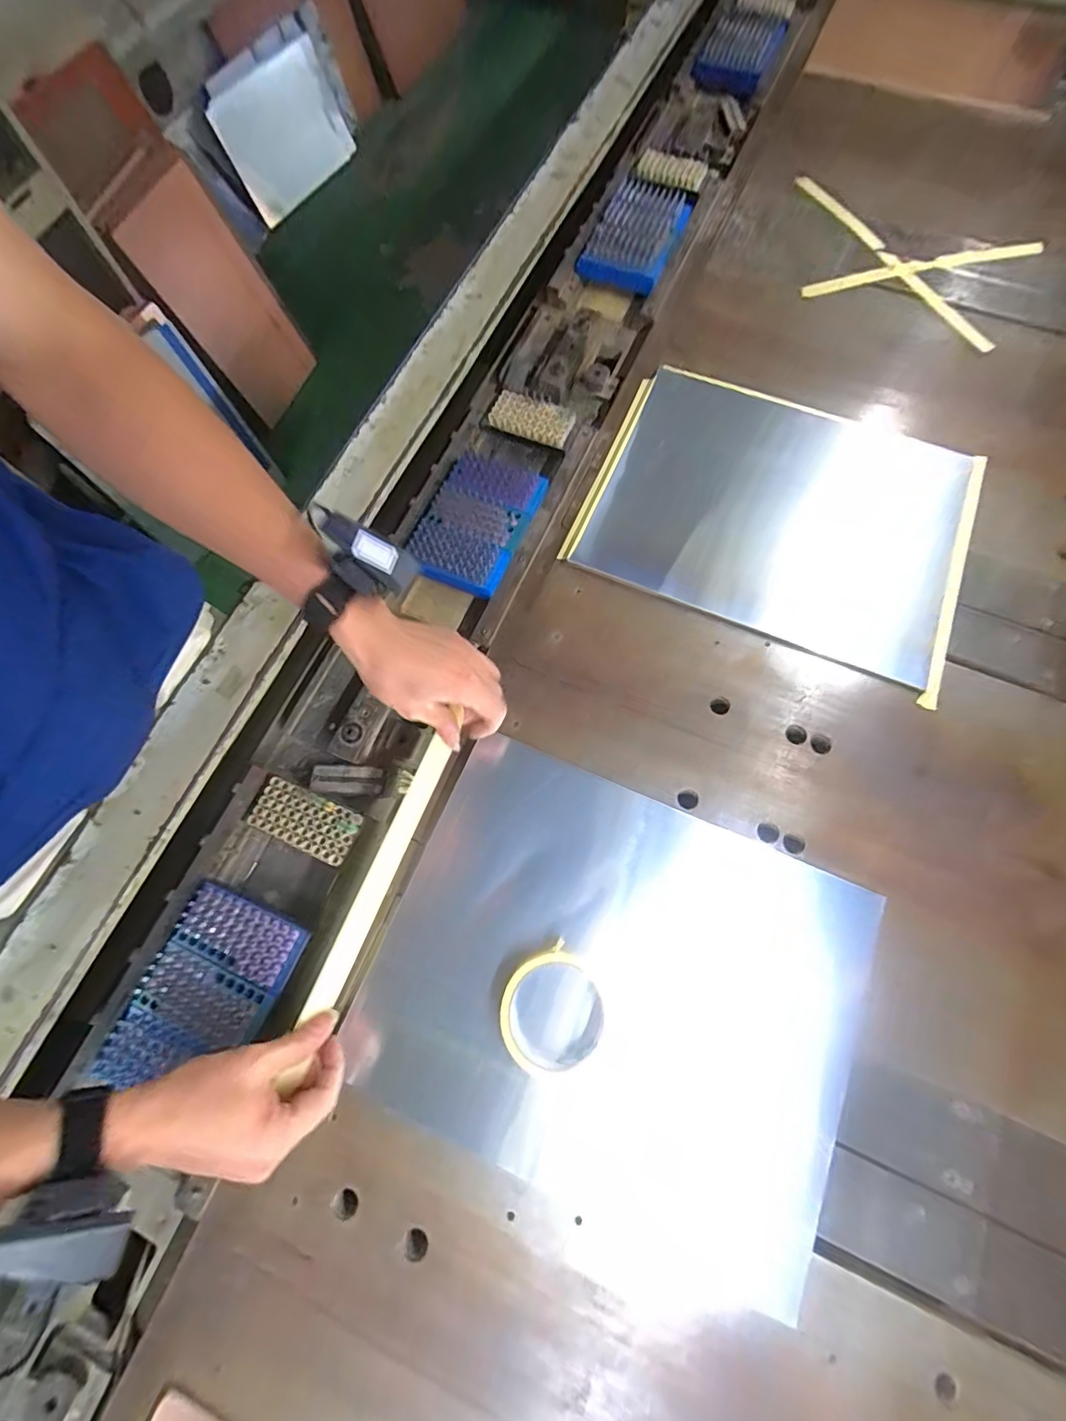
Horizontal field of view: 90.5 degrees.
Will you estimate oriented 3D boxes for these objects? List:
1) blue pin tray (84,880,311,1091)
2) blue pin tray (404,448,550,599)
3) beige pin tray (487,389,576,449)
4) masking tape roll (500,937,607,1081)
[{"bbox_3d":[-0.280,0.243,0.455,0.108,0.025,0.156,25,73,9],"label":"blue pin tray"},{"bbox_3d":[-0.065,-0.222,0.616,0.109,0.026,0.174,23,73,8],"label":"blue pin tray"},{"bbox_3d":[-0.001,-0.364,0.662,0.102,0.020,0.050,20,73,7],"label":"beige pin tray"},{"bbox_3d":[0.019,0.256,0.449,0.092,0.020,0.093,0,71,1],"label":"masking tape roll"}]

